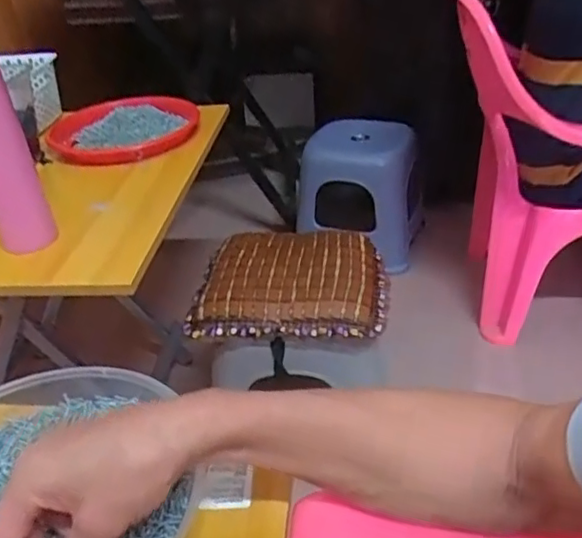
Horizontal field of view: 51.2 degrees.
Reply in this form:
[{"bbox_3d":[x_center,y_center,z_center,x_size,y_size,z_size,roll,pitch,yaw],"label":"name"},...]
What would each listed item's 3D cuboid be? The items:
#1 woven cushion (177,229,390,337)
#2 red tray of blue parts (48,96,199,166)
[{"bbox_3d":[-0.003,0.014,0.966,0.297,0.050,0.243,0,34,6],"label":"woven cushion"},{"bbox_3d":[-0.286,-0.235,1.024,0.248,0.042,0.197,-2,34,3],"label":"red tray of blue parts"}]

